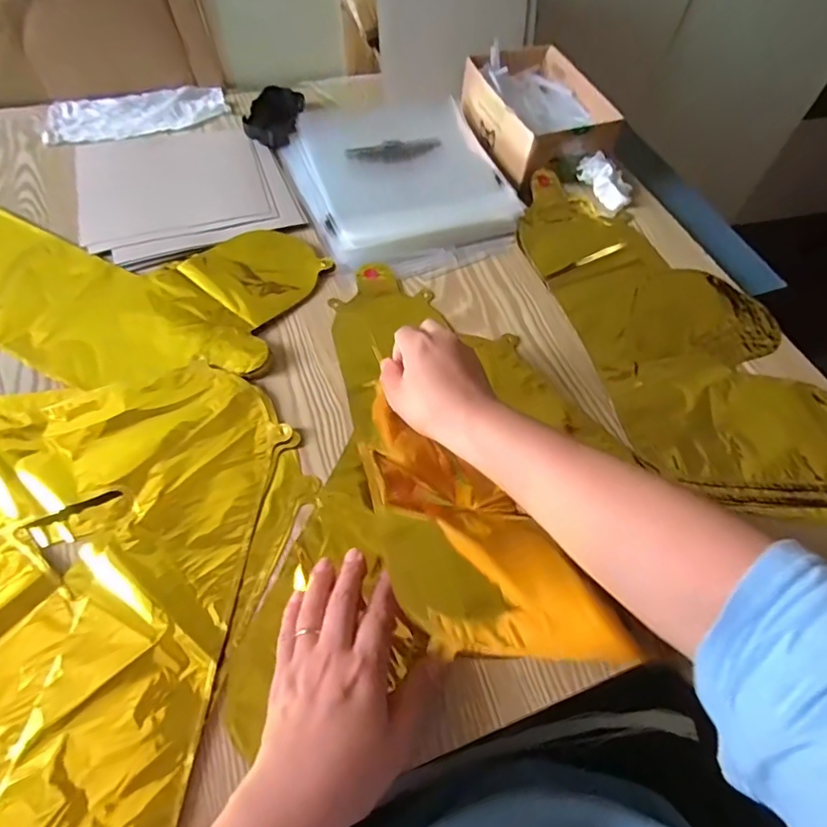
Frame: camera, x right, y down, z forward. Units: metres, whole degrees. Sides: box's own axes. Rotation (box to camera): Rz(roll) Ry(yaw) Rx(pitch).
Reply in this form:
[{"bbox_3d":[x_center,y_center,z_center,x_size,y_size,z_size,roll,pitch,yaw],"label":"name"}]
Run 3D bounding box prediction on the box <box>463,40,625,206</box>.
[{"bbox_3d":[0.155,-0.381,0.668,0.137,0.066,0.213,-15,60,-14],"label":"box"}]

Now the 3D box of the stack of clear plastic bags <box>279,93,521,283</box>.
[{"bbox_3d":[-0.015,-0.273,0.608,0.226,0.028,0.265,-18,61,-15],"label":"stack of clear plastic bags"}]

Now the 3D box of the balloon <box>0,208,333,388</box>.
[{"bbox_3d":[-0.319,-0.123,0.501,0.425,0.010,0.197,7,58,0],"label":"balloon"}]

